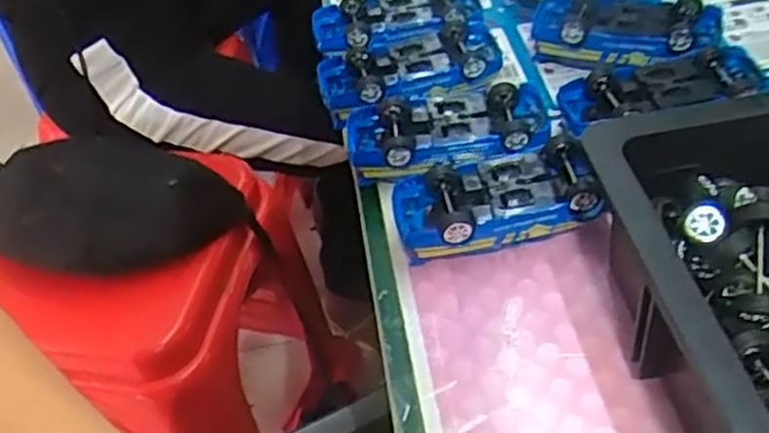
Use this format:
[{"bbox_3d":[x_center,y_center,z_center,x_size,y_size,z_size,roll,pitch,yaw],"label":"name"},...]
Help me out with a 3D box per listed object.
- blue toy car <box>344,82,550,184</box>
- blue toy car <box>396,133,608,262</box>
[{"bbox_3d":[0.044,-0.052,0.508,0.135,0.035,0.068,-4,47,0],"label":"blue toy car"},{"bbox_3d":[0.070,-0.007,0.463,0.126,0.041,0.061,-11,48,-7],"label":"blue toy car"}]

